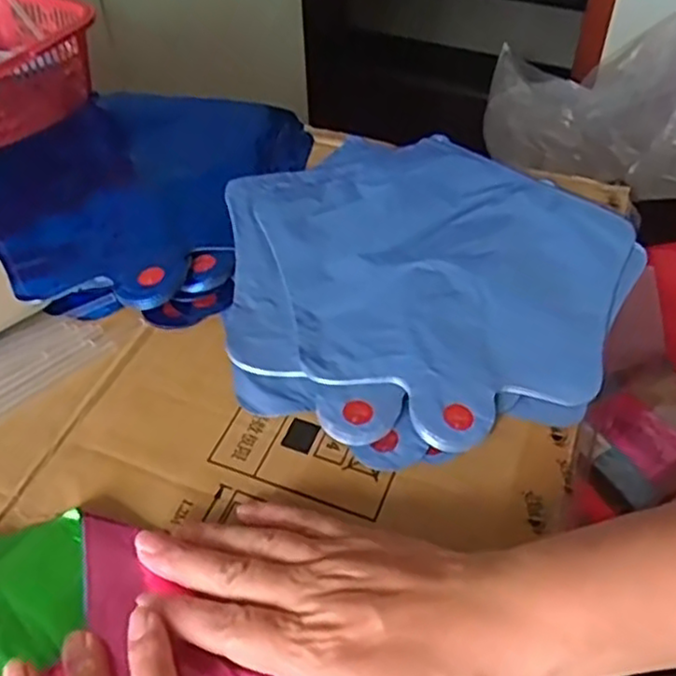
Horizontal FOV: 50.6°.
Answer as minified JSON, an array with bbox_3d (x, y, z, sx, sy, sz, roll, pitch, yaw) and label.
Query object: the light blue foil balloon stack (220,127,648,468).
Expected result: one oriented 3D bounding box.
[{"bbox_3d":[0.045,-0.043,0.440,0.241,0.015,0.255,20,51,20],"label":"light blue foil balloon stack"}]

